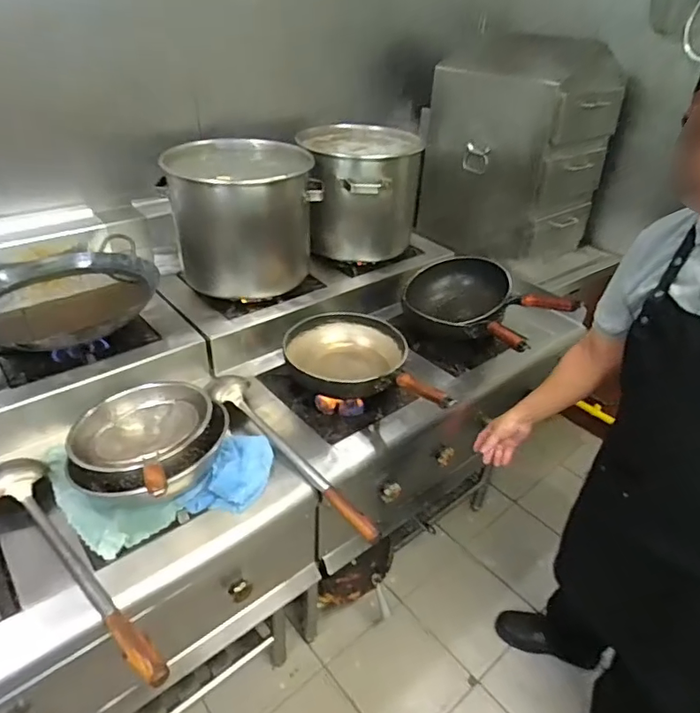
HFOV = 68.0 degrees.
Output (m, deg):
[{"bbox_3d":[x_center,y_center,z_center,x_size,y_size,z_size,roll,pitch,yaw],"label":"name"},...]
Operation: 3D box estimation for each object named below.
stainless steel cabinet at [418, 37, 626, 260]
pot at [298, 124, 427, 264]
[{"bbox_3d":[0.566,-0.681,1.715,0.390,0.617,0.491,-19,40,-28],"label":"stainless steel cabinet"},{"bbox_3d":[0.029,-0.480,1.536,0.310,0.331,0.364,1,34,-2],"label":"pot"}]

